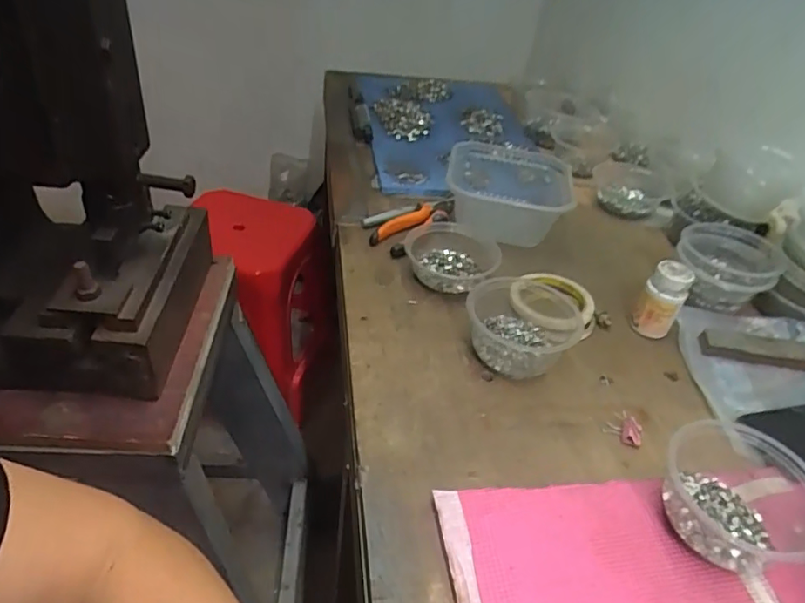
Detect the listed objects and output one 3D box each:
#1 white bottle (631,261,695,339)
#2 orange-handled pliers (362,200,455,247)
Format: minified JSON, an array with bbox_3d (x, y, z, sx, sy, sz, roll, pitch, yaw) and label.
[{"bbox_3d":[0.293,0.000,0.635,0.044,0.083,0.038,26,42,22],"label":"white bottle"},{"bbox_3d":[0.010,-0.116,0.773,0.137,0.027,0.054,-14,43,-22],"label":"orange-handled pliers"}]

